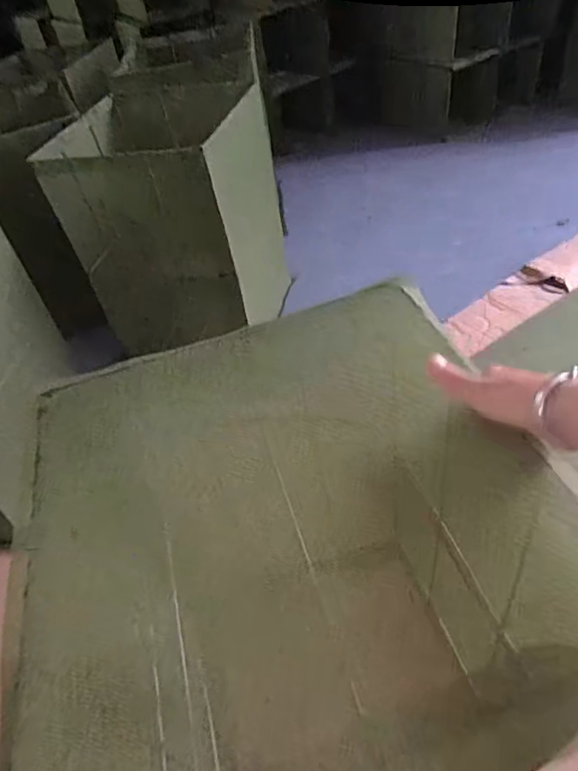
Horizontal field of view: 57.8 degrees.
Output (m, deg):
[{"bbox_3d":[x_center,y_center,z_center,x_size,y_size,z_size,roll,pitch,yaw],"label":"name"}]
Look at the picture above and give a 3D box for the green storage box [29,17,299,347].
[{"bbox_3d":[-0.263,-0.437,1.350,0.433,0.501,0.462,3,46,14],"label":"green storage box"}]

